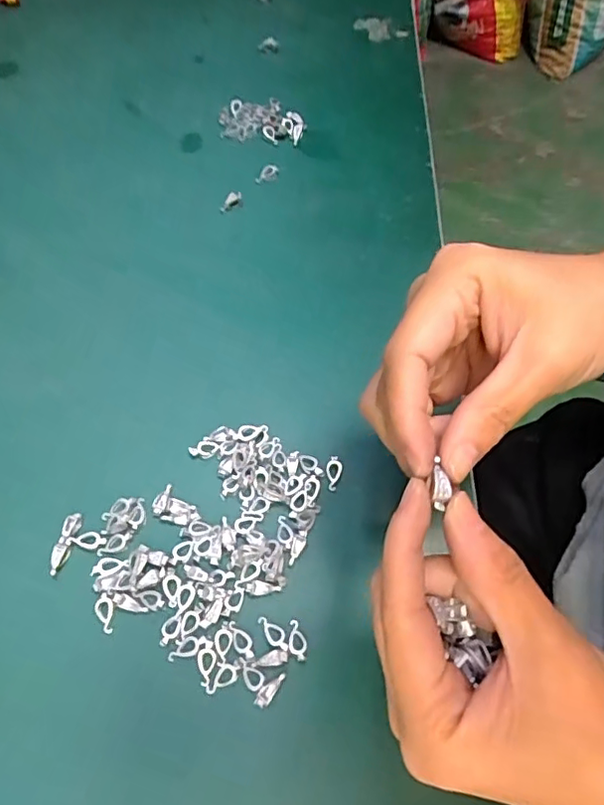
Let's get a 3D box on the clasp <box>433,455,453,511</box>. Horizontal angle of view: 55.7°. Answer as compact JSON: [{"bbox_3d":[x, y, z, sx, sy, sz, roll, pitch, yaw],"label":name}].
[{"bbox_3d":[0.045,0.026,0.183,0.006,0.004,0.017,3,69,-1],"label":"clasp"}]

